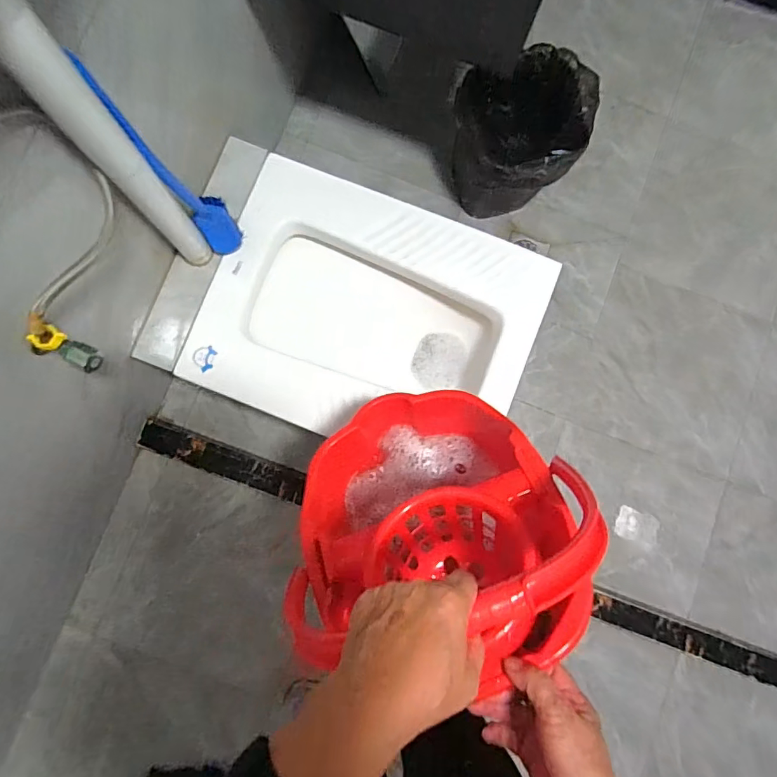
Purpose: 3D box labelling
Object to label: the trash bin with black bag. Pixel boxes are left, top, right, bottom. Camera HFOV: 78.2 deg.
[{"bbox_3d":[0.268,-0.544,1.057,0.261,0.285,0.242,21,84,-1],"label":"trash bin with black bag"}]

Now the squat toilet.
[{"bbox_3d":[-0.038,-0.125,0.979,0.601,0.206,0.460,21,85,0],"label":"squat toilet"}]

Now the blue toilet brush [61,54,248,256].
[{"bbox_3d":[-0.293,-0.300,0.684,0.065,0.393,0.073,-34,87,-4],"label":"blue toilet brush"}]

